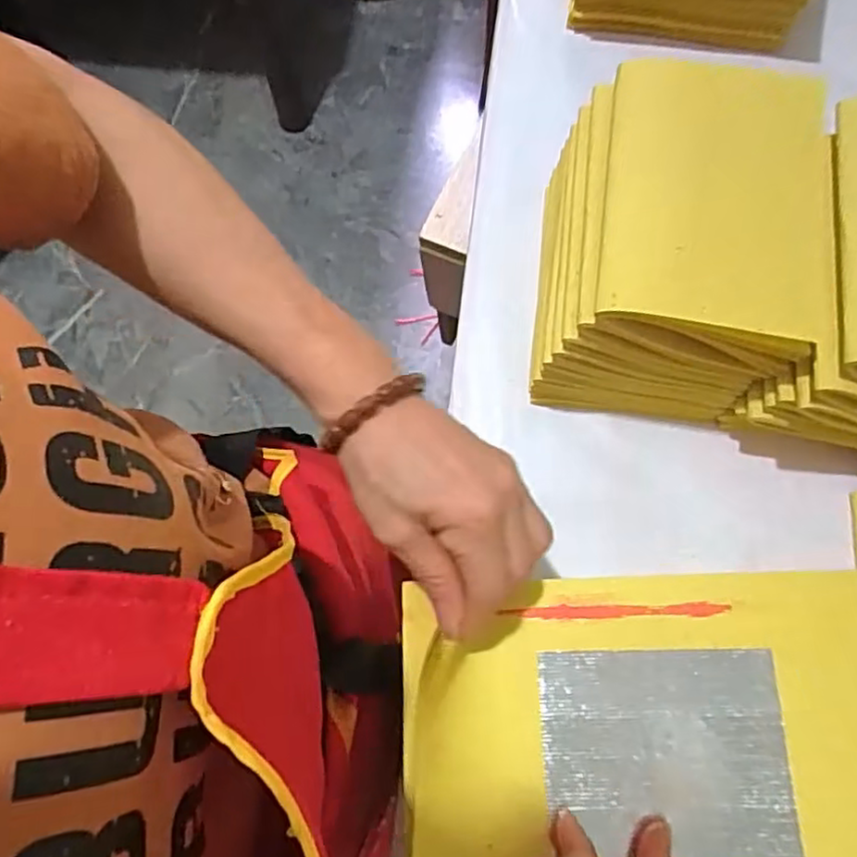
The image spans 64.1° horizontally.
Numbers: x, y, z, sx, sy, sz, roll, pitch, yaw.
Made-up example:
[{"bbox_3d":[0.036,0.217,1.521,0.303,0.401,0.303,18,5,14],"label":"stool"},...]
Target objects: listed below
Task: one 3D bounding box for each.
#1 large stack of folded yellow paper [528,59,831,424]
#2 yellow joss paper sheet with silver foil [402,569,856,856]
[{"bbox_3d":[0.136,-0.106,0.402,0.129,0.103,0.169,7,73,4],"label":"large stack of folded yellow paper"},{"bbox_3d":[0.101,0.146,0.308,0.221,0.022,0.154,-3,72,1],"label":"yellow joss paper sheet with silver foil"}]

